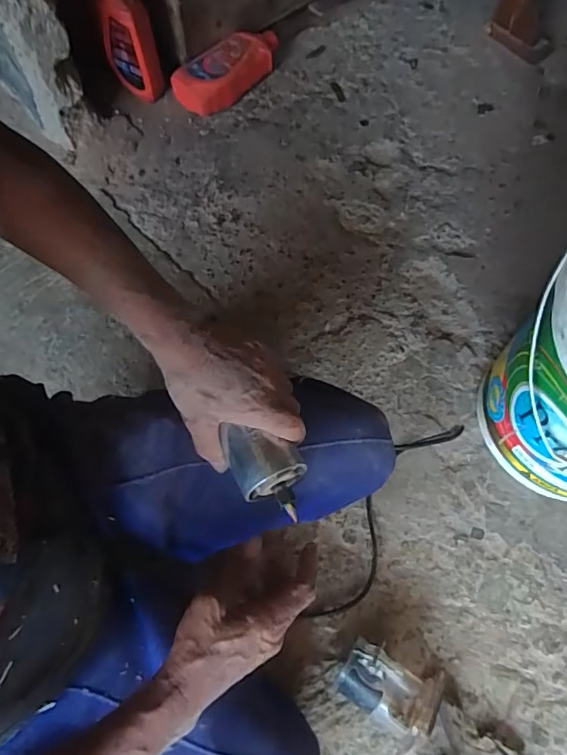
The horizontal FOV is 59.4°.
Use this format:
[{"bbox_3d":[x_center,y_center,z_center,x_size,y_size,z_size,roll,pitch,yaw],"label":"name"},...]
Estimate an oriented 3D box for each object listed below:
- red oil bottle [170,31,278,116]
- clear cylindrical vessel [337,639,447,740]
[{"bbox_3d":[-0.111,-0.640,1.037,0.122,0.070,0.238,34,73,13],"label":"red oil bottle"},{"bbox_3d":[0.130,0.392,0.626,0.115,0.091,0.077,20,71,8],"label":"clear cylindrical vessel"}]

